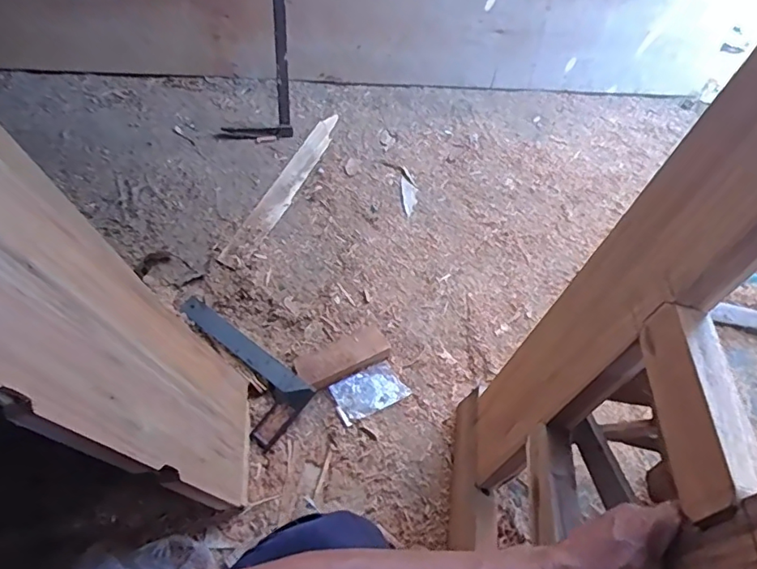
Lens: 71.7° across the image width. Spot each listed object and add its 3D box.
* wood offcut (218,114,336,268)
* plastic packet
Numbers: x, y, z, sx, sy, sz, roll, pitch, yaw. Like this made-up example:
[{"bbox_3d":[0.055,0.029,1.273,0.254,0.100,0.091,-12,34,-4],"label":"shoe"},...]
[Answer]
[{"bbox_3d":[-0.202,-0.230,1.177,0.061,0.017,0.494,22,51,7],"label":"wood offcut"},{"bbox_3d":[-0.015,0.191,0.944,0.125,0.008,0.077,-20,59,-25],"label":"plastic packet"}]

